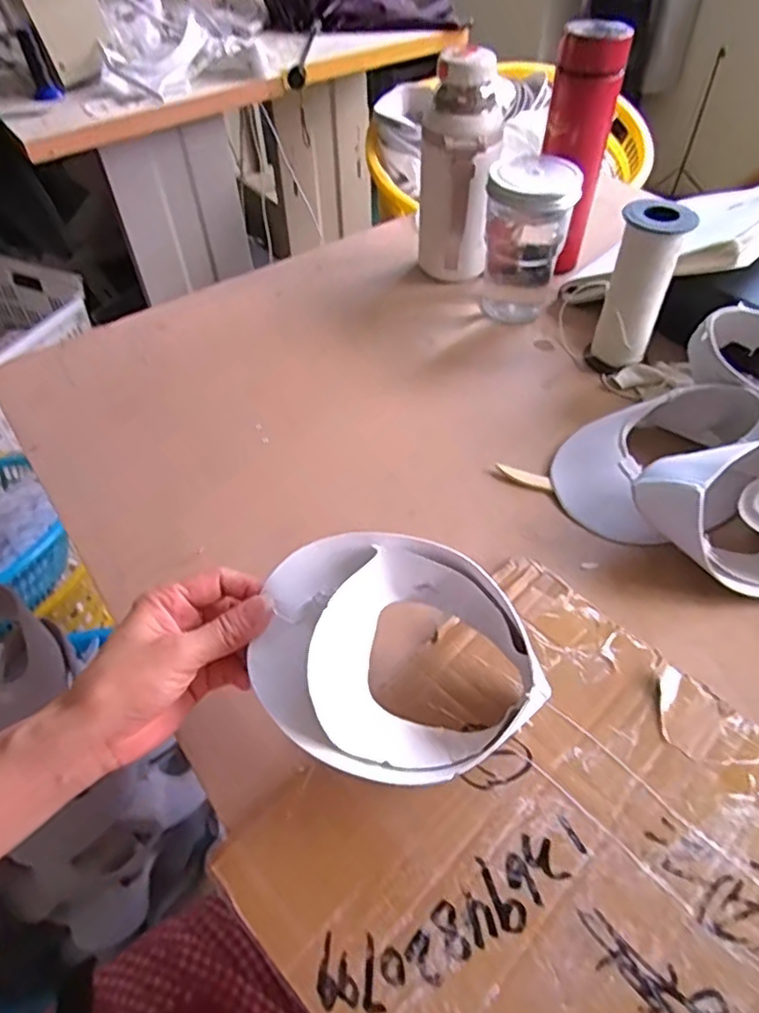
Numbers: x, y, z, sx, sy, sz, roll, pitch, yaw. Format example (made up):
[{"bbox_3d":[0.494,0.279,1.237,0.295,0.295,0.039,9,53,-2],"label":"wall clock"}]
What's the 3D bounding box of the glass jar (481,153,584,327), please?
[{"bbox_3d":[0.148,-0.264,0.632,0.084,0.140,0.091,7,50,8],"label":"glass jar"}]

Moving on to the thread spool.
[{"bbox_3d":[0.228,-0.190,0.560,0.052,0.144,0.048,-1,50,1],"label":"thread spool"}]

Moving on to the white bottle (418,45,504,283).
[{"bbox_3d":[0.080,-0.323,0.636,0.076,0.208,0.081,3,50,5],"label":"white bottle"}]

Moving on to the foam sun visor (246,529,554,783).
[{"bbox_3d":[0.011,0.078,0.343,0.157,0.060,0.129,6,69,-3],"label":"foam sun visor"}]

